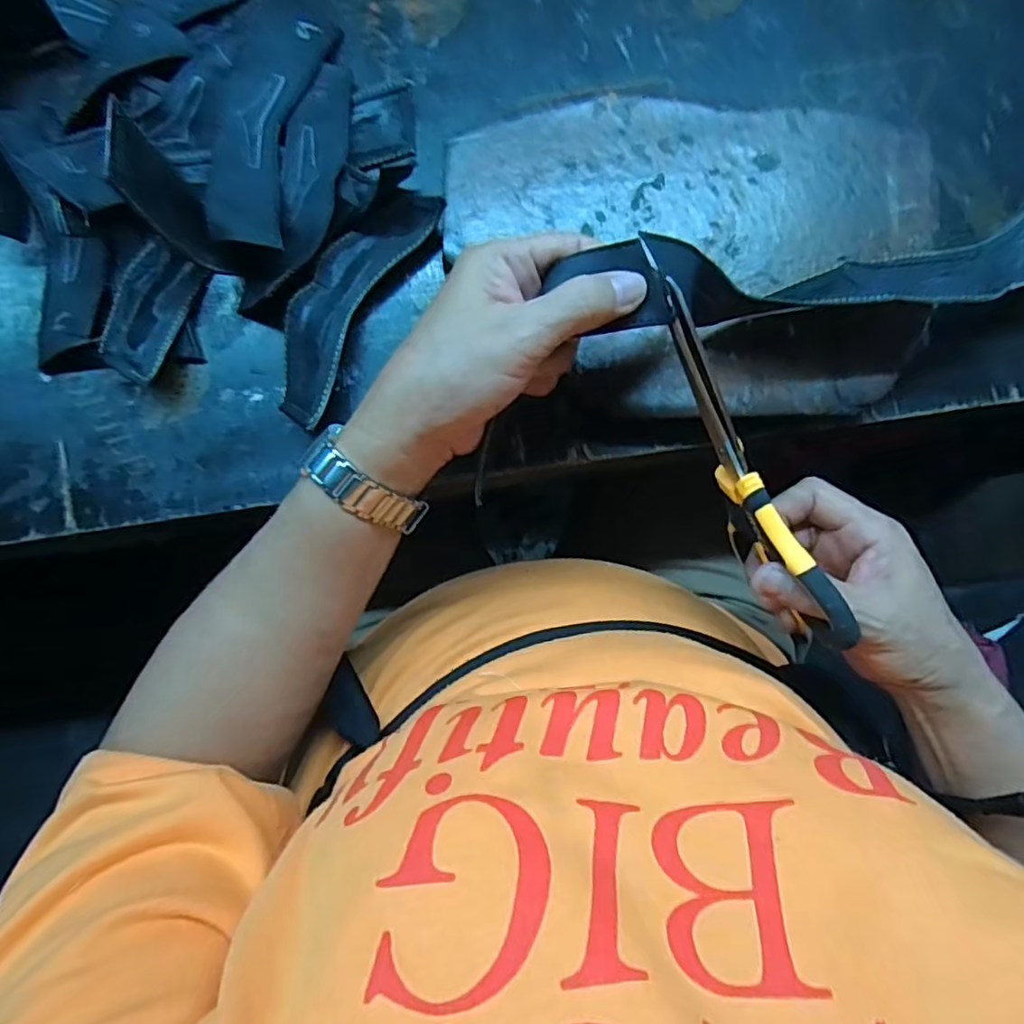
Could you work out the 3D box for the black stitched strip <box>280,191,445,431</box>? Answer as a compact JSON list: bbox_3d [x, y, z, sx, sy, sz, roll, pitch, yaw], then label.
[{"bbox_3d":[-0.088,-0.113,0.316,0.042,0.020,0.136,29,87,-2],"label":"black stitched strip"}]

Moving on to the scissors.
[{"bbox_3d":[0.106,-0.021,0.278,0.013,0.055,0.204,-29,102,-4],"label":"scissors"}]

